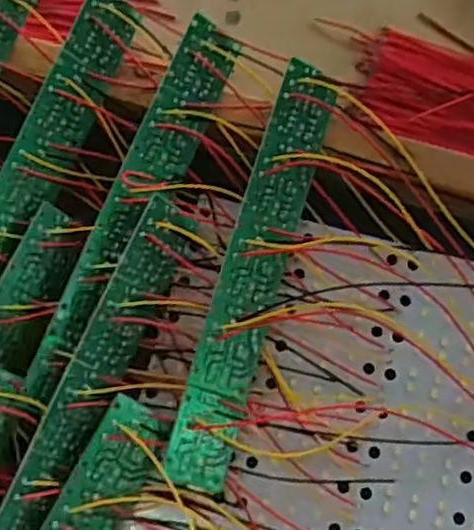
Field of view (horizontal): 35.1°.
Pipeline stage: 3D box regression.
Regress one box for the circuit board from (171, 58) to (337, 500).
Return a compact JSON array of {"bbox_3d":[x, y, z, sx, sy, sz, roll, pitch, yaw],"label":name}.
[{"bbox_3d":[0.008,0.002,0.296,0.026,0.008,0.170,19,80,-17],"label":"circuit board"}]

